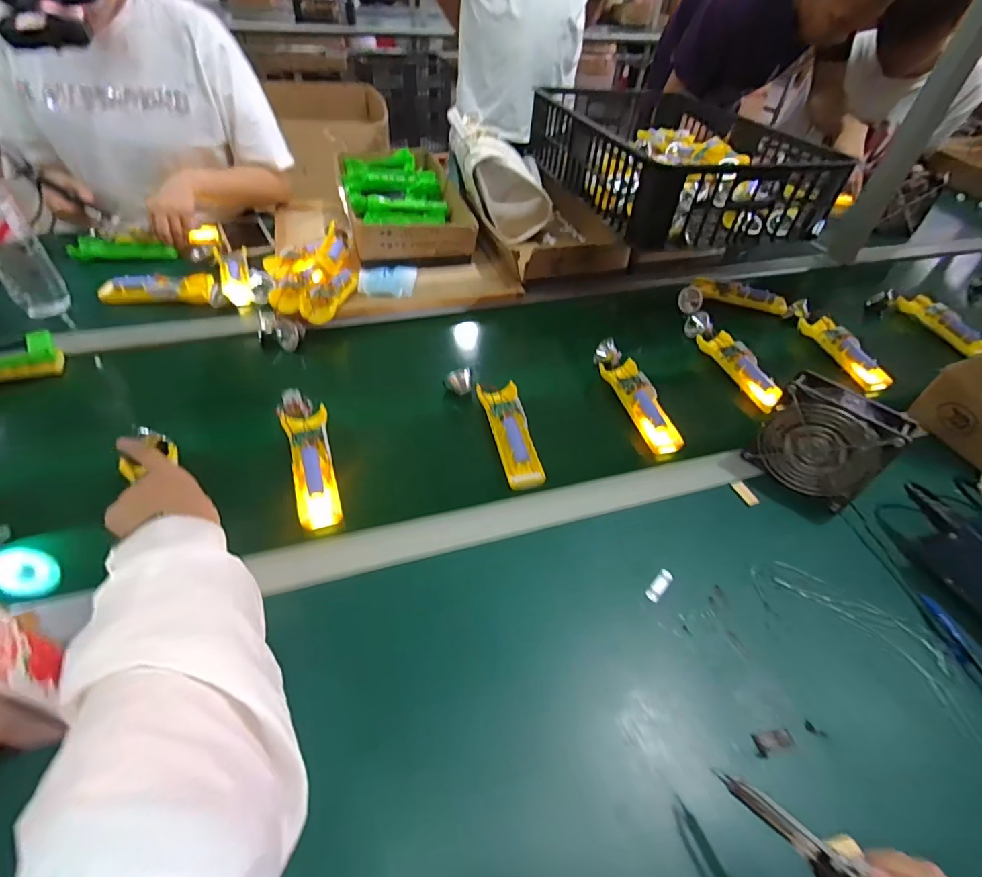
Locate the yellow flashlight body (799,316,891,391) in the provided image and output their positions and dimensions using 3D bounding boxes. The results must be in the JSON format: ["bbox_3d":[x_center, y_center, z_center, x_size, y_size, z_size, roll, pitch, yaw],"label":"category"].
[{"bbox_3d":[0.542,-0.137,0.740,0.029,0.040,0.163,-5,46,-11],"label":"yellow flashlight body"}]

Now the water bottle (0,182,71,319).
[{"bbox_3d":[-0.663,-0.274,0.656,0.053,0.232,0.061,35,52,26],"label":"water bottle"}]

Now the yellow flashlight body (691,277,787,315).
[{"bbox_3d":[0.434,-0.255,0.848,0.157,0.026,0.046,15,46,9],"label":"yellow flashlight body"}]

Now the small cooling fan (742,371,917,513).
[{"bbox_3d":[0.363,0.007,0.535,0.042,0.127,0.116,-33,57,-32],"label":"small cooling fan"}]

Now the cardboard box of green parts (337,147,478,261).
[{"bbox_3d":[-0.178,-0.469,0.977,0.224,0.087,0.405,-10,47,-15],"label":"cardboard box of green parts"}]

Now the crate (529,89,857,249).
[{"bbox_3d":[0.333,-0.559,0.956,0.383,0.120,0.561,-6,46,-12],"label":"crate"}]

